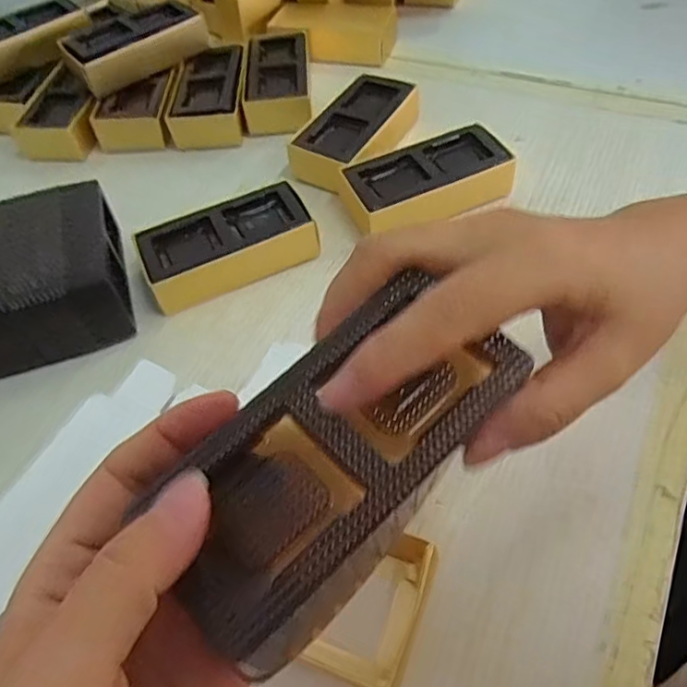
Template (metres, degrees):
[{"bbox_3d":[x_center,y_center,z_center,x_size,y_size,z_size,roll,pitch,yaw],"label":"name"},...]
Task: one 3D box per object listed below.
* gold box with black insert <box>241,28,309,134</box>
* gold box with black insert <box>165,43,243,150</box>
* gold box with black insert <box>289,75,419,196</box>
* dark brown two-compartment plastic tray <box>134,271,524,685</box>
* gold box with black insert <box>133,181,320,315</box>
[{"bbox_3d":[-0.058,-0.235,0.540,0.054,0.034,0.122,-5,52,1],"label":"gold box with black insert"},{"bbox_3d":[-0.114,-0.217,0.535,0.060,0.038,0.112,-2,52,3],"label":"gold box with black insert"},{"bbox_3d":[0.008,-0.168,0.484,0.062,0.033,0.115,25,58,22],"label":"gold box with black insert"},{"bbox_3d":[-0.002,0.027,0.160,0.050,0.016,0.103,34,62,27],"label":"dark brown two-compartment plastic tray"},{"bbox_3d":[-0.077,-0.065,0.410,0.113,0.033,0.060,-21,53,-11],"label":"gold box with black insert"}]

